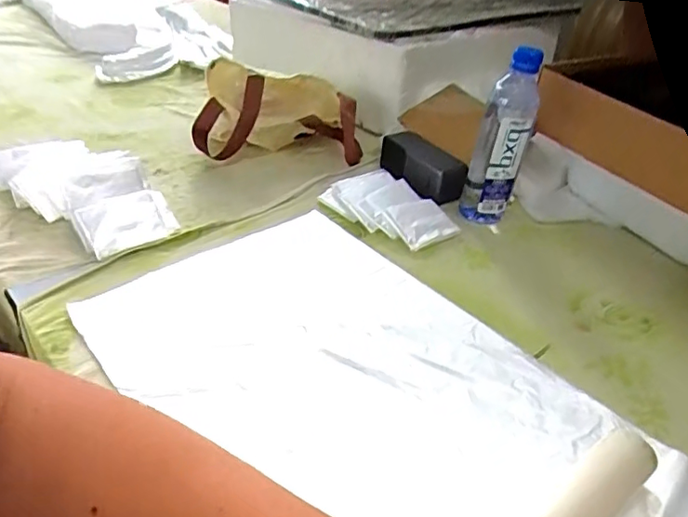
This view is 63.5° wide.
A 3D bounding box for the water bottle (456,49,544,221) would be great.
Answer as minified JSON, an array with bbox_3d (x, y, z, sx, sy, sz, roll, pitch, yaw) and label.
[{"bbox_3d":[0.191,-0.143,0.673,0.060,0.213,0.053,15,36,16],"label":"water bottle"}]

